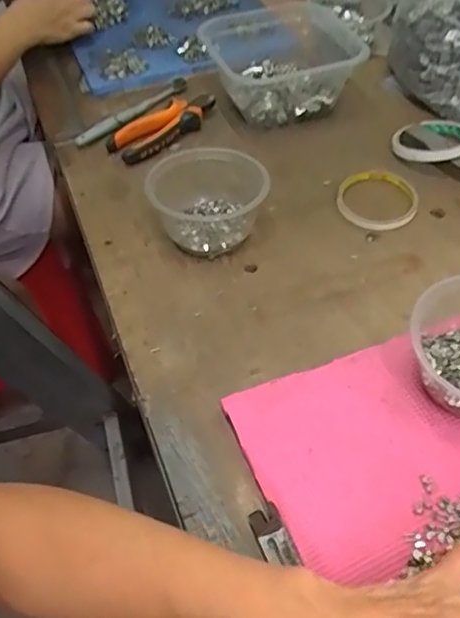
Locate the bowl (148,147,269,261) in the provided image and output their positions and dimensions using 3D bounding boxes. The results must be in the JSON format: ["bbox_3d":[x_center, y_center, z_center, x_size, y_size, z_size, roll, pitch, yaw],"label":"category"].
[{"bbox_3d":[-0.020,-0.107,0.582,0.116,0.067,0.097,-9,49,-4],"label":"bowl"}]

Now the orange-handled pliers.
[{"bbox_3d":[-0.079,-0.226,0.708,0.146,0.028,0.054,-37,57,-25],"label":"orange-handled pliers"}]

